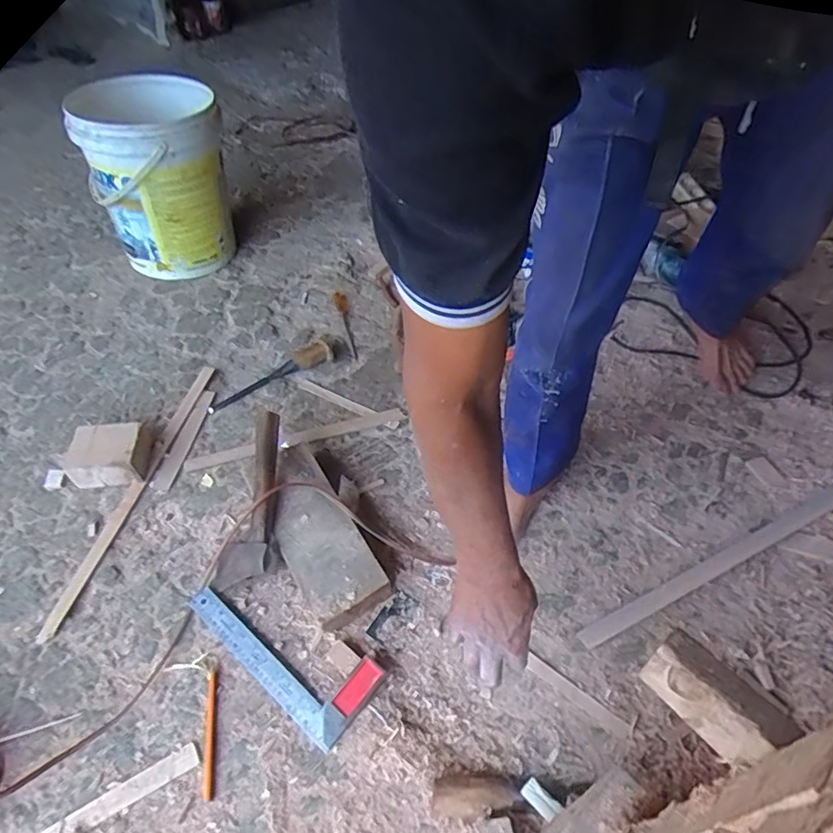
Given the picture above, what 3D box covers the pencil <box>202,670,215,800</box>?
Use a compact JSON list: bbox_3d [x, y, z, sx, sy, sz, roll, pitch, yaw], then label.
[{"bbox_3d":[-0.278,0.422,0.745,0.012,0.004,0.154,-9,51,-8],"label":"pencil"}]

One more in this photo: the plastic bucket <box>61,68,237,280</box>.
[{"bbox_3d":[-0.617,-0.574,1.358,0.321,0.387,0.329,-16,52,-13],"label":"plastic bucket"}]

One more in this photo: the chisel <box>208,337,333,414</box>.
[{"bbox_3d":[-0.308,-0.095,1.158,0.279,0.044,0.060,-26,55,-20],"label":"chisel"}]

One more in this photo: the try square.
[{"bbox_3d":[-0.200,0.329,0.811,0.301,0.025,0.118,30,56,23],"label":"try square"}]

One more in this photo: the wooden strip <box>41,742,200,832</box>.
[{"bbox_3d":[-0.368,0.474,0.698,0.180,0.008,0.027,-25,54,-20],"label":"wooden strip"}]

